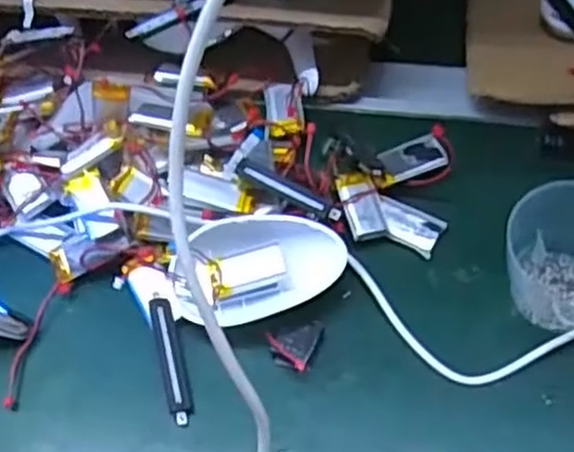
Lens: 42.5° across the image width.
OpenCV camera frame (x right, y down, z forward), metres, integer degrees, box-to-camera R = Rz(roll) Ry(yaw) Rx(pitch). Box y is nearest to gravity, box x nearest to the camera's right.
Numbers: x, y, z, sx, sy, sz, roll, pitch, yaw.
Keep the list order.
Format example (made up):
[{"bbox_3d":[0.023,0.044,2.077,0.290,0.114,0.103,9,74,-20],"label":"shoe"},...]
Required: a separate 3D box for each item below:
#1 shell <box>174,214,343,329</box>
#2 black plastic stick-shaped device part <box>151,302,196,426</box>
[{"bbox_3d":[-0.014,0.020,0.359,0.082,0.017,0.049,-6,86,3],"label":"shell"},{"bbox_3d":[-0.054,0.063,0.348,0.011,0.013,0.059,-13,55,-6],"label":"black plastic stick-shaped device part"}]

